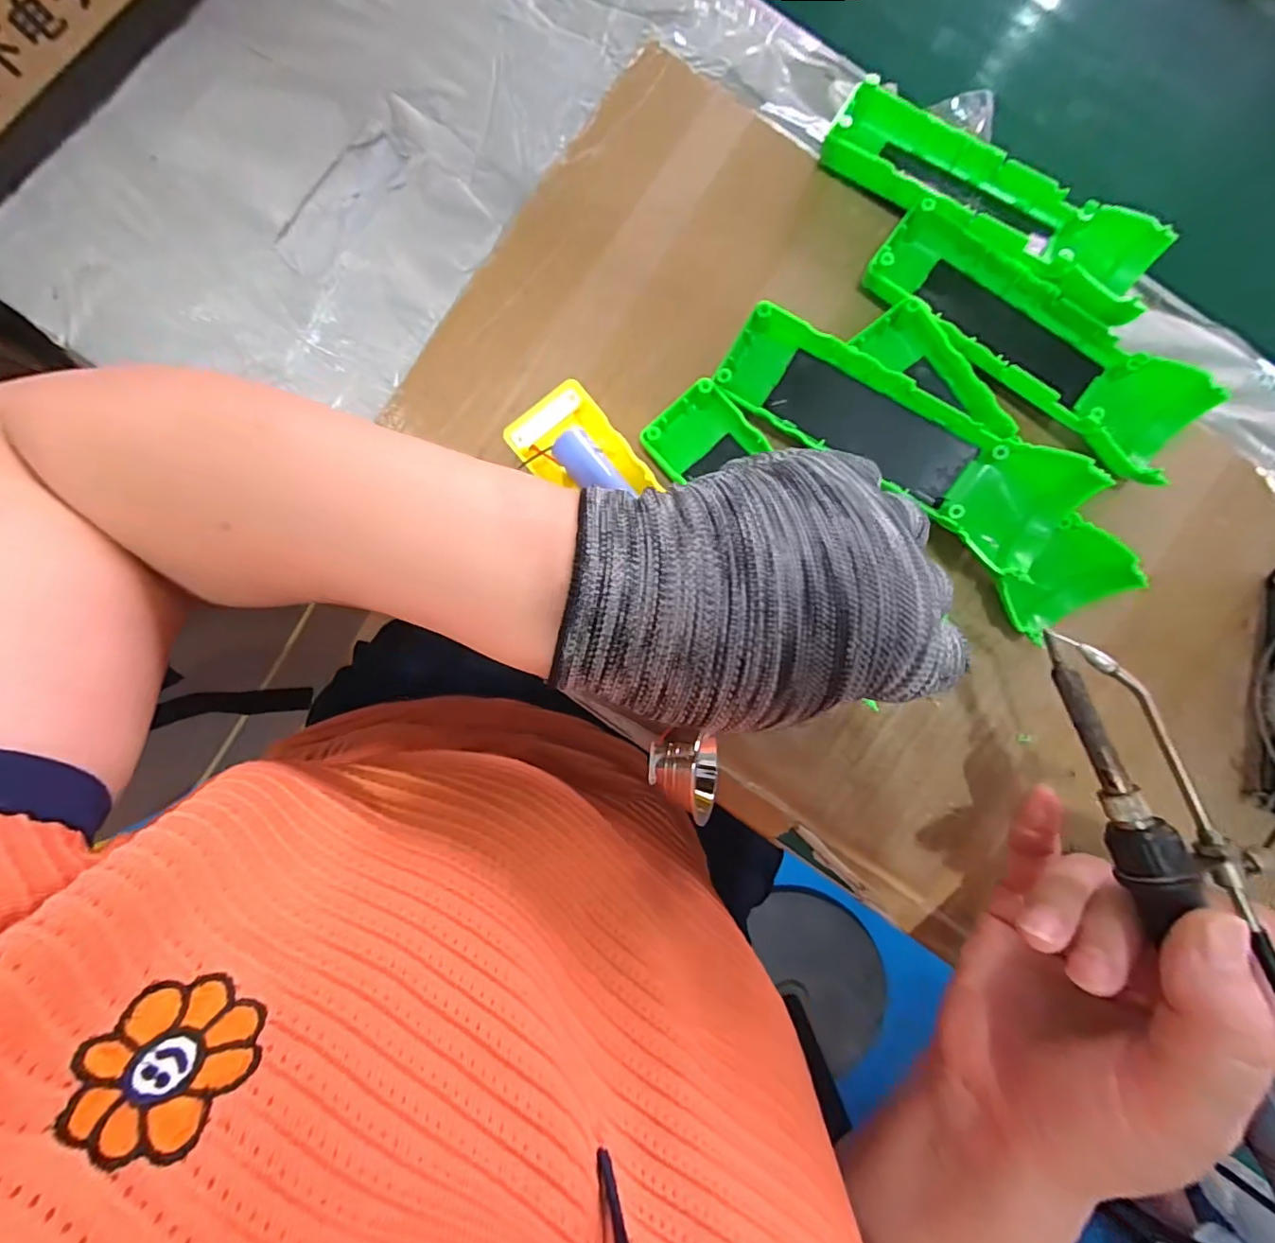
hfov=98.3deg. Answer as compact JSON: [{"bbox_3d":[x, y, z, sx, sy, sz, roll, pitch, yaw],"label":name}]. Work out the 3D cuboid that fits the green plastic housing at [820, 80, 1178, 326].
[{"bbox_3d":[0.167,-0.197,0.259,0.162,0.024,0.053,28,89,0],"label":"green plastic housing"}]

